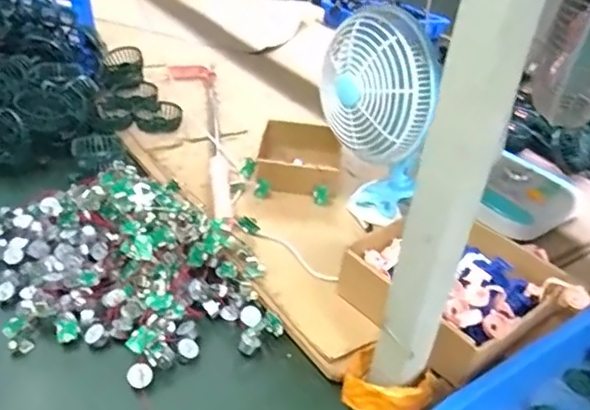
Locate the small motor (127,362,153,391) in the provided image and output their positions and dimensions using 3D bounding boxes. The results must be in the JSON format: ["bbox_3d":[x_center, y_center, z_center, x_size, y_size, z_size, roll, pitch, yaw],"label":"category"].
[{"bbox_3d":[-0.166,0.183,0.597,0.026,0.013,0.027,38,61,-3],"label":"small motor"}]

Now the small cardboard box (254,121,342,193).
[{"bbox_3d":[0.007,-0.079,0.949,0.139,0.058,0.146,8,33,2],"label":"small cardboard box"}]

